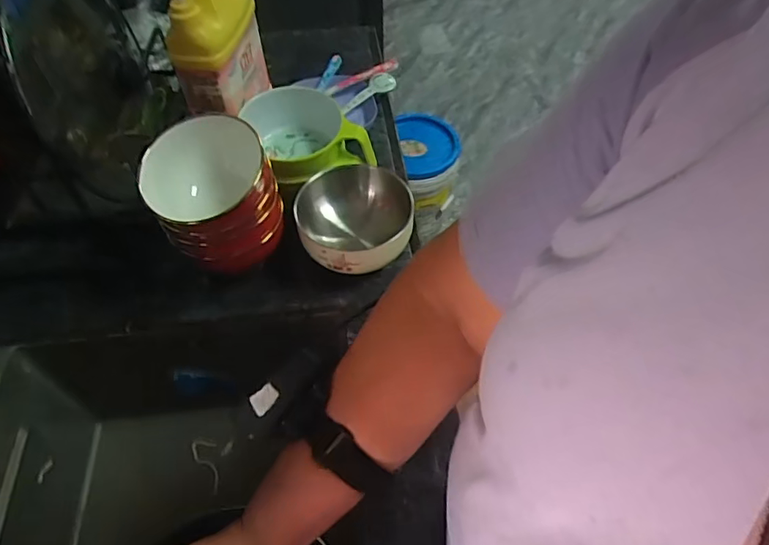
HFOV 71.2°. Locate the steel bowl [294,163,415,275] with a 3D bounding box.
[{"bbox_3d":[-0.031,-0.054,0.602,0.119,0.079,0.128,0,53,0],"label":"steel bowl"}]

